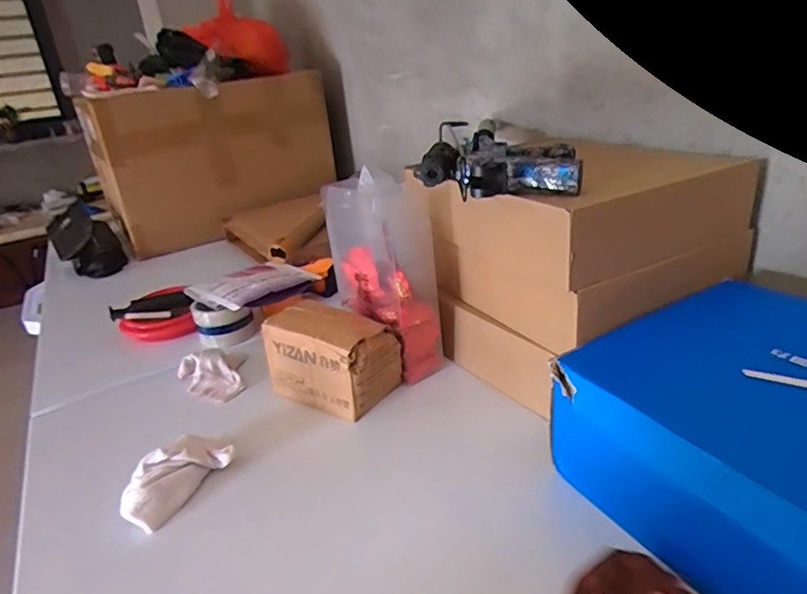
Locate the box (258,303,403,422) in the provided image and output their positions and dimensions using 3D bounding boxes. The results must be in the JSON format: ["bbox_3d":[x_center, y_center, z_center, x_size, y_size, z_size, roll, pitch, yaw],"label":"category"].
[{"bbox_3d":[-0.088,0.073,0.679,0.151,0.100,0.086,9,28,32],"label":"box"}]

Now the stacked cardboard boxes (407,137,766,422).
[{"bbox_3d":[0.219,-0.035,0.672,0.310,0.240,0.237,-19,27,-26],"label":"stacked cardboard boxes"}]

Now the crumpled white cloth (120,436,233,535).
[{"bbox_3d":[-0.228,0.180,0.553,0.051,0.051,0.111,14,31,38],"label":"crumpled white cloth"}]

